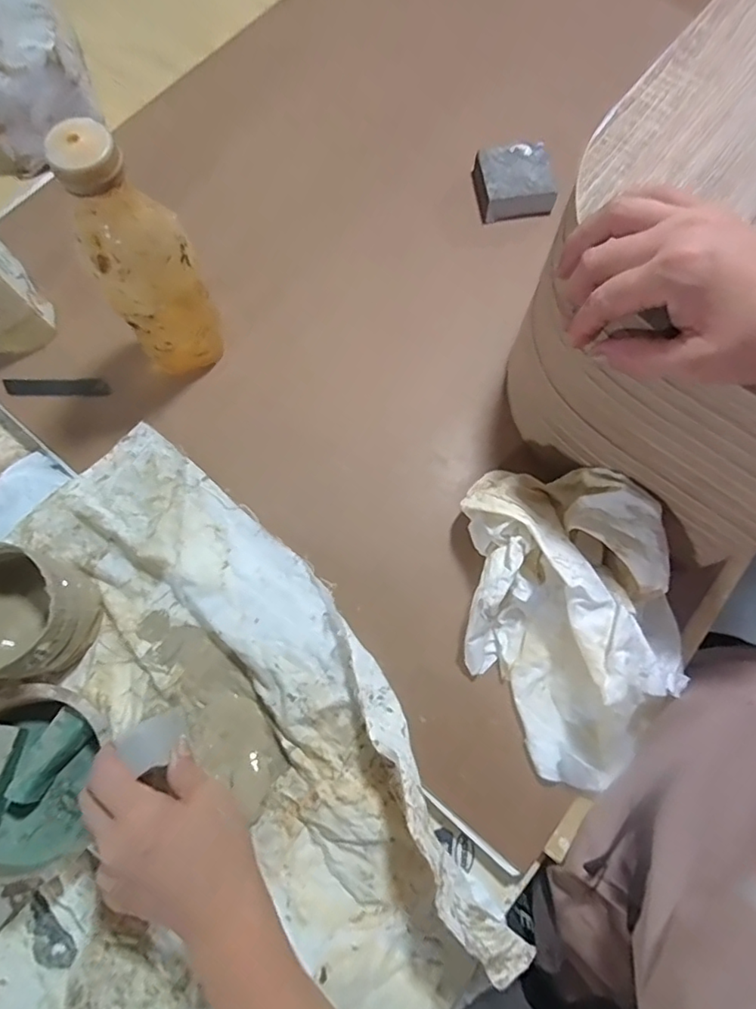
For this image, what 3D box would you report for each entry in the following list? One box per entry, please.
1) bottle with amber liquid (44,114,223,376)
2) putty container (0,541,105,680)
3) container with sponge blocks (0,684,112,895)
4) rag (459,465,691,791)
[{"bbox_3d":[-0.161,-0.168,0.410,0.056,0.214,0.067,12,74,5],"label":"bottle with amber liquid"},{"bbox_3d":[-0.262,0.080,0.404,0.085,0.076,0.085,-1,71,2],"label":"putty container"},{"bbox_3d":[-0.251,0.195,0.391,0.117,0.042,0.124,11,72,5],"label":"container with sponge blocks"},{"bbox_3d":[0.141,0.081,0.393,0.148,0.079,0.215,-2,71,1],"label":"rag"}]

